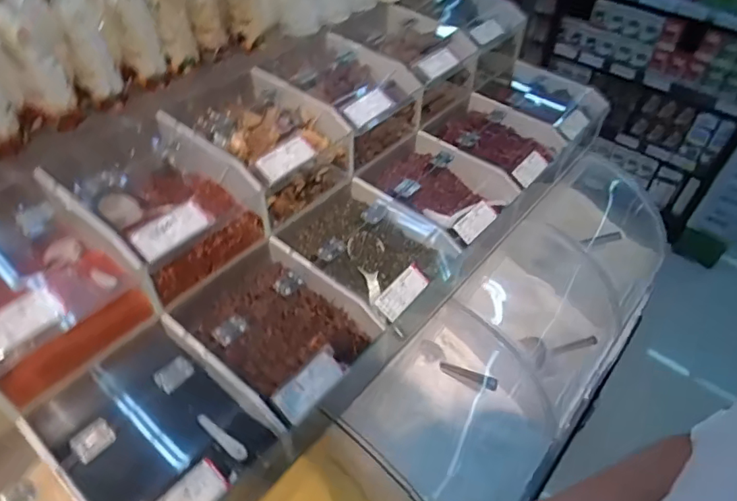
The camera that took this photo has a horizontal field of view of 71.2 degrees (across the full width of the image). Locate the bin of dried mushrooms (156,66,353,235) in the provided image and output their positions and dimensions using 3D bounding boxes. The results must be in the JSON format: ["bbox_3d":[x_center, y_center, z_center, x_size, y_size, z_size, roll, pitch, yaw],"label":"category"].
[{"bbox_3d":[-0.180,-0.176,0.873,0.242,0.136,0.208,31,53,24],"label":"bin of dried mushrooms"}]

